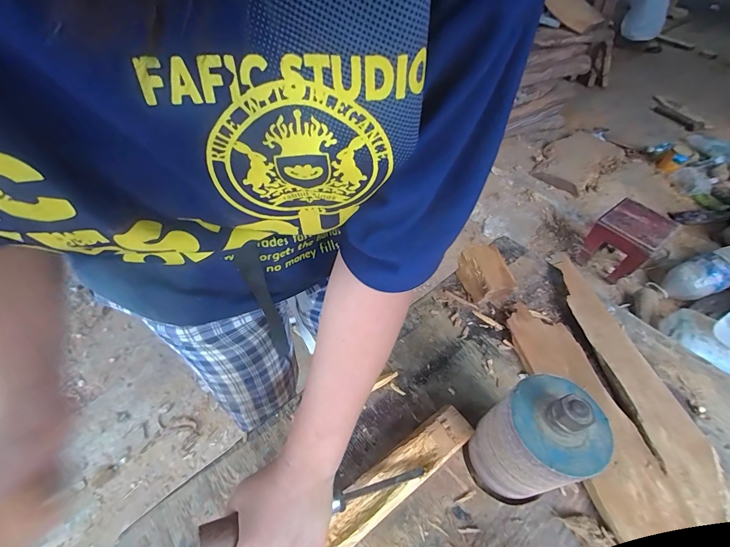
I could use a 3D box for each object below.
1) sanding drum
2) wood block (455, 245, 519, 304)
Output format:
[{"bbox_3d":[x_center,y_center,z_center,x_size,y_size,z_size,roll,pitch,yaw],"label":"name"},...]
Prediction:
[{"bbox_3d":[0.191,0.183,0.378,0.096,0.172,0.092,2,54,-3],"label":"sanding drum"},{"bbox_3d":[0.225,-0.001,0.627,0.083,0.046,0.112,-7,51,-10],"label":"wood block"}]

